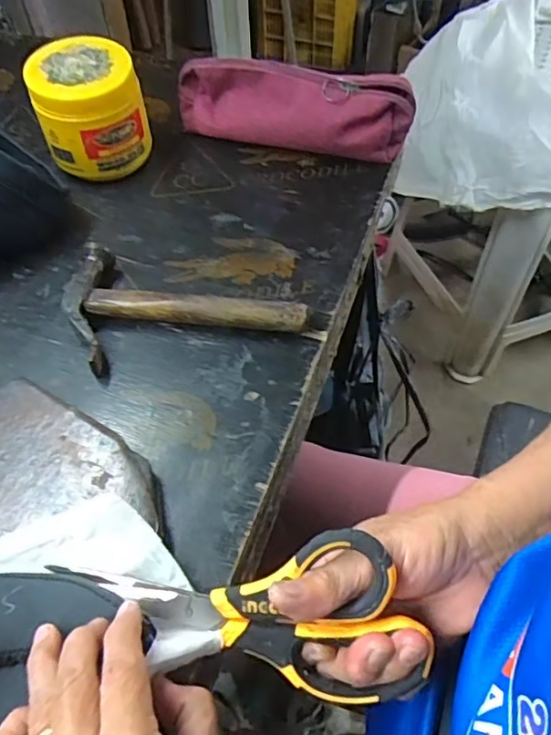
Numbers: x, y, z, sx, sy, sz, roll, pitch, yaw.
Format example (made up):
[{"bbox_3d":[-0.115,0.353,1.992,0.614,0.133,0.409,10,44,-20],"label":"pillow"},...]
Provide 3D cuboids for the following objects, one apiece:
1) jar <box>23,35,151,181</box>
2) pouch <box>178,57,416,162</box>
[{"bbox_3d":[-0.170,-0.239,0.532,0.093,0.084,0.092,-1,55,1],"label":"jar"},{"bbox_3d":[0.012,-0.251,0.556,0.229,0.064,0.050,13,57,10],"label":"pouch"}]

